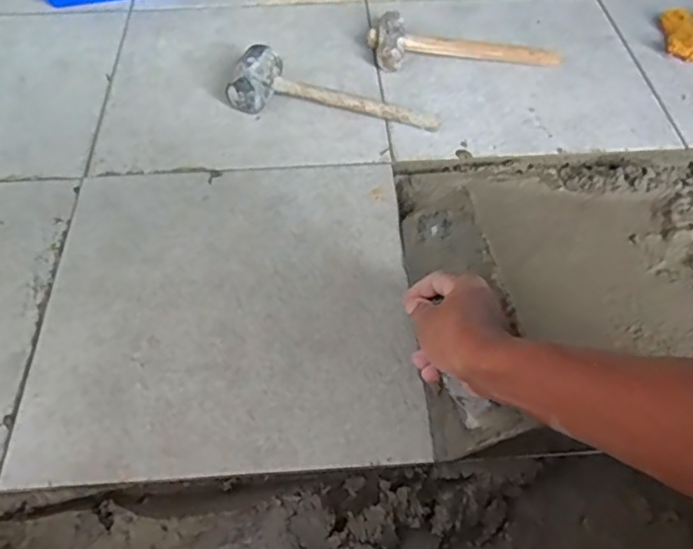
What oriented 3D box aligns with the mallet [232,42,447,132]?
[{"bbox_3d":[-0.020,-0.237,0.824,0.282,0.062,0.095,19,57,15],"label":"mallet"}]

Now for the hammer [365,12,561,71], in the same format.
[{"bbox_3d":[0.178,-0.356,0.926,0.285,0.041,0.100,0,54,2],"label":"hammer"}]

